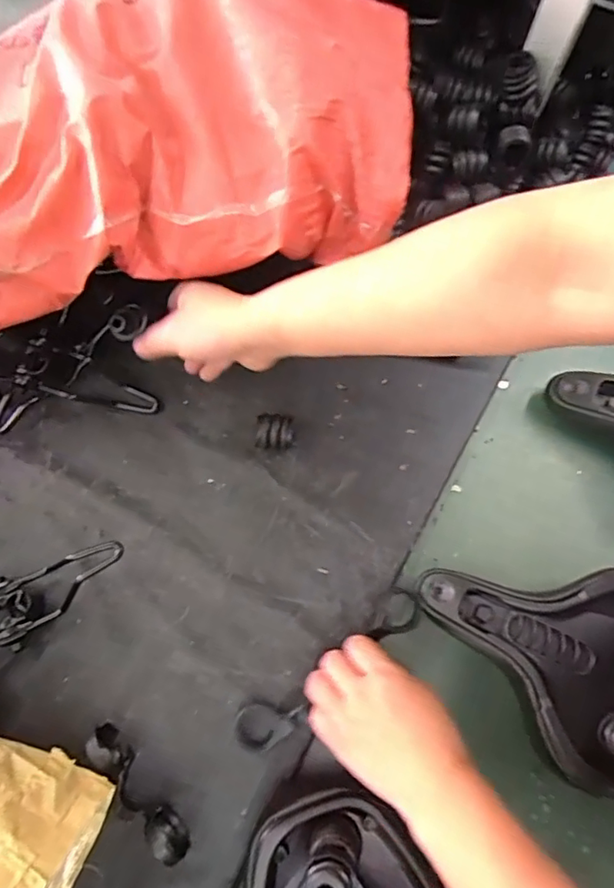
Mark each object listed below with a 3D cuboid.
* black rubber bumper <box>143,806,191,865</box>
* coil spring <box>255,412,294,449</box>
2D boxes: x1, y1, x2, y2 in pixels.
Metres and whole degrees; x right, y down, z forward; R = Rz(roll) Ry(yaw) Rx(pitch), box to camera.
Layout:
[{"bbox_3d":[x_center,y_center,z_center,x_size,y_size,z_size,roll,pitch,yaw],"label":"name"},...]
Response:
[{"bbox_3d":[-0.117,0.328,0.467,0.019,0.039,0.041,-41,77,-12],"label":"black rubber bumper"},{"bbox_3d":[-0.033,-0.012,0.581,0.039,0.026,0.036,0,72,0],"label":"coil spring"}]

